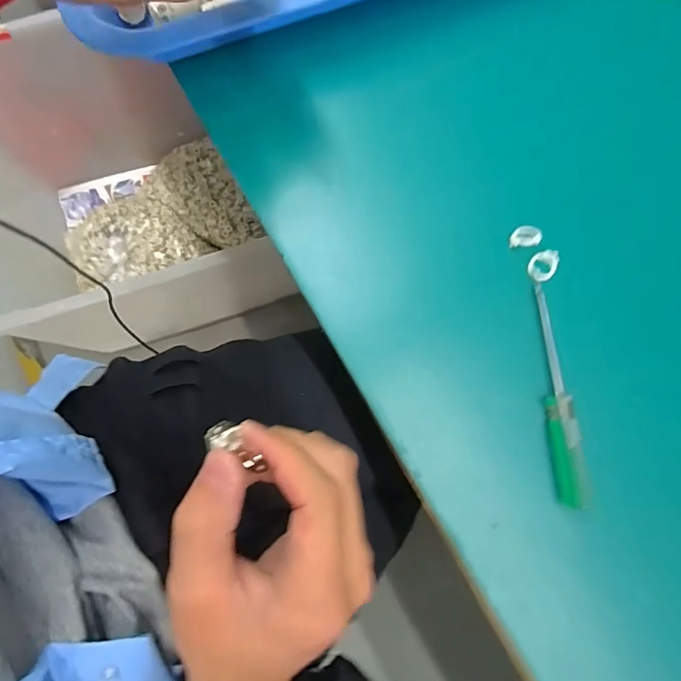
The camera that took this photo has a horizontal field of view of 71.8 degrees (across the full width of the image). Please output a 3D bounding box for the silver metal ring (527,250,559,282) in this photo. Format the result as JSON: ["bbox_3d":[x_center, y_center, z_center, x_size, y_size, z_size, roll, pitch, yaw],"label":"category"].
[{"bbox_3d":[0.115,-0.042,0.266,0.014,0.004,0.021,35,81,7],"label":"silver metal ring"}]

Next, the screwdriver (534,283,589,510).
[{"bbox_3d":[0.113,0.029,0.247,0.013,0.012,0.113,-6,79,0],"label":"screwdriver"}]

